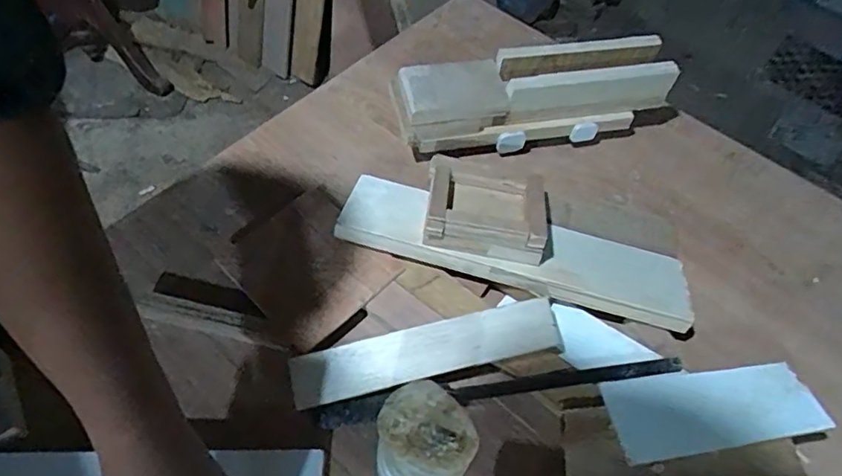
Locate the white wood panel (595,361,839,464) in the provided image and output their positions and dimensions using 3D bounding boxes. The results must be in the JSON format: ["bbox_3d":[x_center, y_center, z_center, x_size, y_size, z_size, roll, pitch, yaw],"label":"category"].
[{"bbox_3d":[0.235,0.136,0.465,0.170,0.005,0.068,-6,50,-8],"label":"white wood panel"}]

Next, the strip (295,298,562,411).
[{"bbox_3d":[0.003,0.093,0.477,0.216,0.013,0.045,-11,74,-5],"label":"strip"}]

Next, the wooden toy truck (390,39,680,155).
[{"bbox_3d":[0.119,-0.149,0.632,0.296,0.093,0.078,-7,57,-10],"label":"wooden toy truck"}]

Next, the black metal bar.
[{"bbox_3d":[0.067,0.126,0.479,0.300,0.025,0.019,-5,57,-9],"label":"black metal bar"}]

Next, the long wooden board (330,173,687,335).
[{"bbox_3d":[0.086,0.008,0.542,0.320,0.026,0.080,15,47,4],"label":"long wooden board"}]

